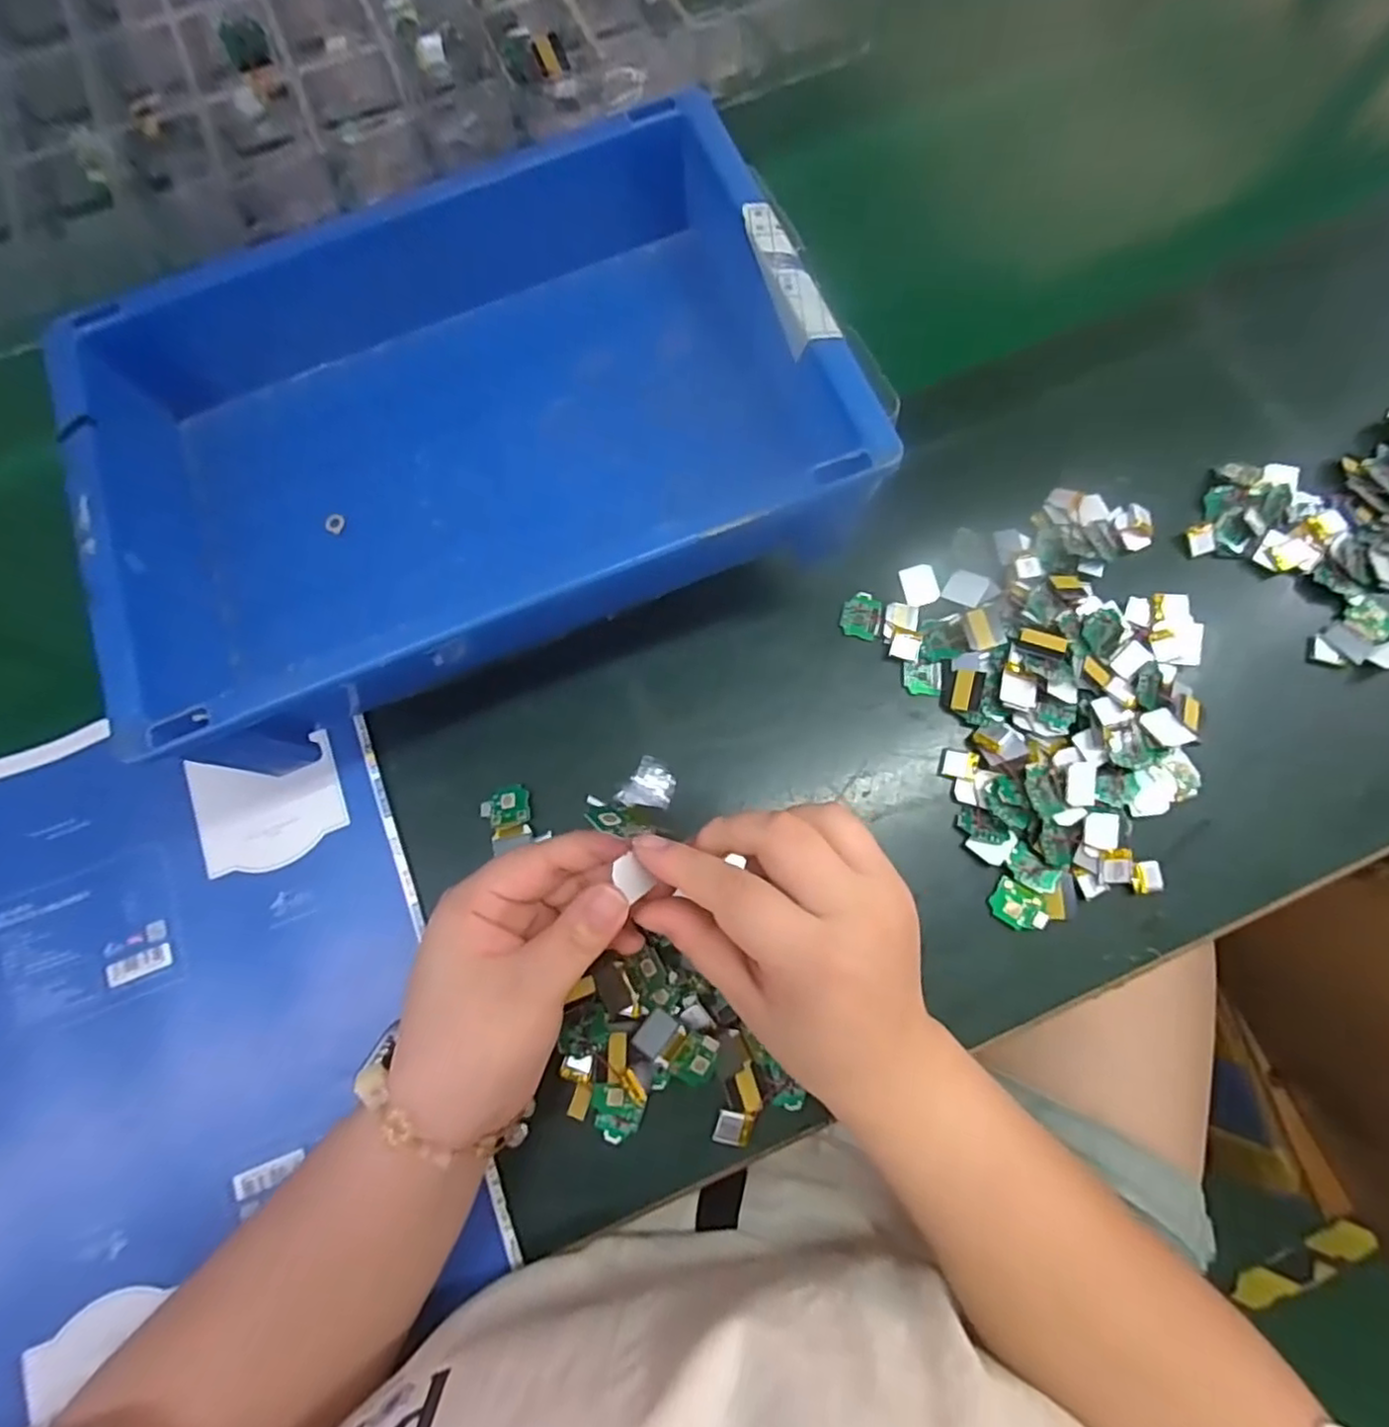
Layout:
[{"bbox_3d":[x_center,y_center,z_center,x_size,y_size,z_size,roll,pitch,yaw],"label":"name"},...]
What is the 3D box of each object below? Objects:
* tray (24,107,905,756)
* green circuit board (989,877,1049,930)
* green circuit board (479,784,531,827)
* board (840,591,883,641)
[{"bbox_3d":[-0.103,-0.132,0.296,0.303,0.077,0.229,-22,76,-3],"label":"tray"},{"bbox_3d":[0.160,0.095,0.326,0.025,0.006,0.020,30,81,7],"label":"green circuit board"},{"bbox_3d":[-0.099,0.048,0.346,0.025,0.005,0.020,-9,78,0],"label":"green circuit board"},{"bbox_3d":[0.092,-0.054,0.363,0.023,0.004,0.025,11,79,4],"label":"board"}]

